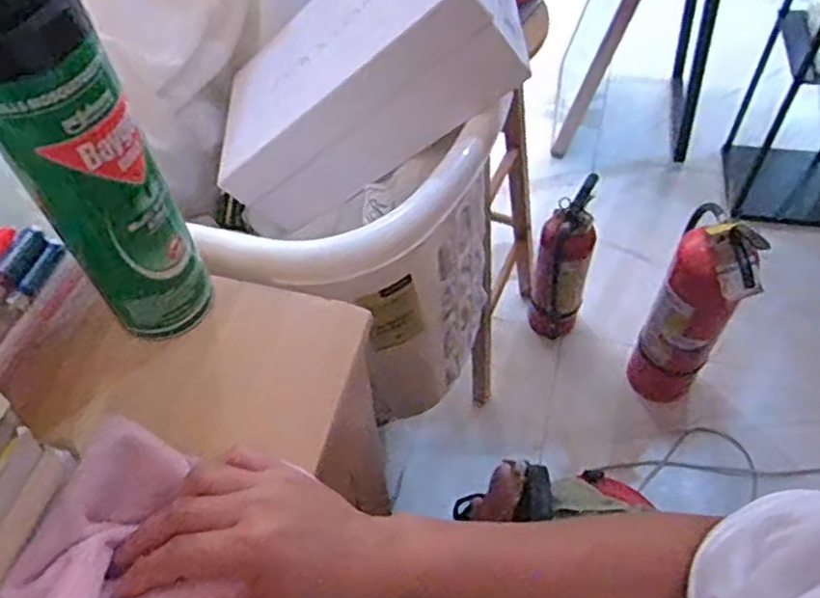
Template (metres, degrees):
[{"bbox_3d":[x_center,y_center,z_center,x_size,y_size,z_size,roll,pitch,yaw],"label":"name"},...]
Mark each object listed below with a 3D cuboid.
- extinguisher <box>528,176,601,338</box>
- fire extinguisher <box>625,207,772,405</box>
[{"bbox_3d":[0.315,-0.077,1.435,0.104,0.348,0.127,1,54,3],"label":"extinguisher"},{"bbox_3d":[0.529,0.006,1.289,0.128,0.475,0.158,24,59,18],"label":"fire extinguisher"}]

